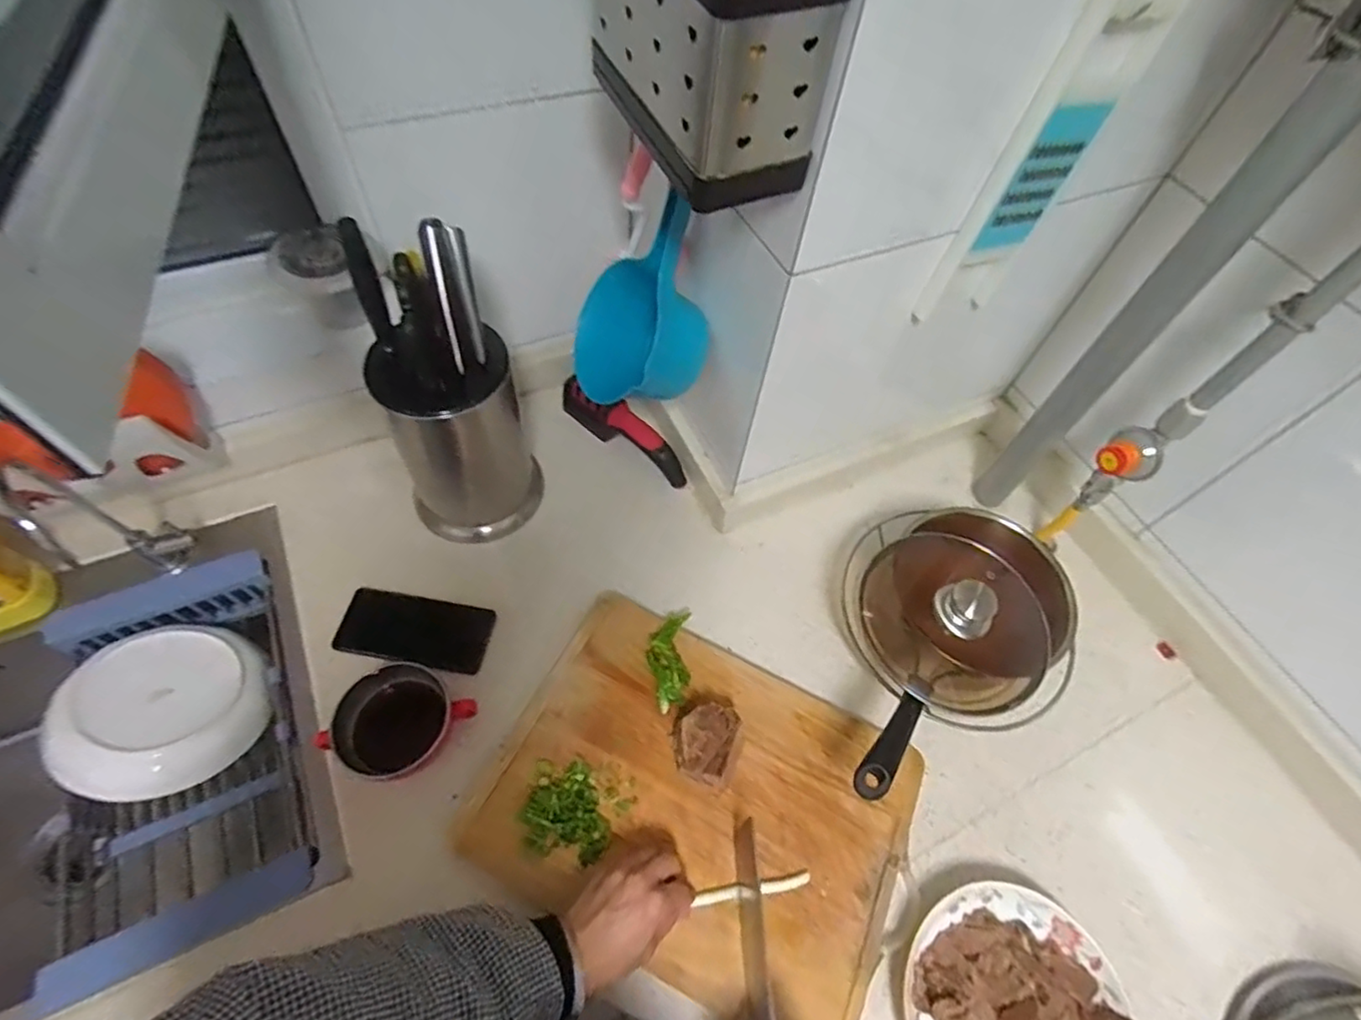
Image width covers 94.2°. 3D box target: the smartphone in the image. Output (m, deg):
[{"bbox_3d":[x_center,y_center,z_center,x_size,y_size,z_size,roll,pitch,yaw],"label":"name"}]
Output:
[{"bbox_3d":[-0.300,0.134,0.714,0.159,0.014,0.080,8,58,0],"label":"smartphone"}]

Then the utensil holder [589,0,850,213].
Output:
[{"bbox_3d":[0.012,-0.318,0.427,0.090,0.121,0.193,-21,62,-17],"label":"utensil holder"}]

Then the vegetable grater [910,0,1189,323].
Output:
[{"bbox_3d":[0.294,-0.280,0.526,0.089,0.276,0.017,-16,60,-20],"label":"vegetable grater"}]

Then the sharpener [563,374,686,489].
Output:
[{"bbox_3d":[-0.076,-0.112,0.849,0.216,0.055,0.051,36,62,16],"label":"sharpener"}]

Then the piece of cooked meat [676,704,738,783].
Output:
[{"bbox_3d":[0.024,0.233,0.636,0.056,0.045,0.072,19,59,6],"label":"piece of cooked meat"}]

